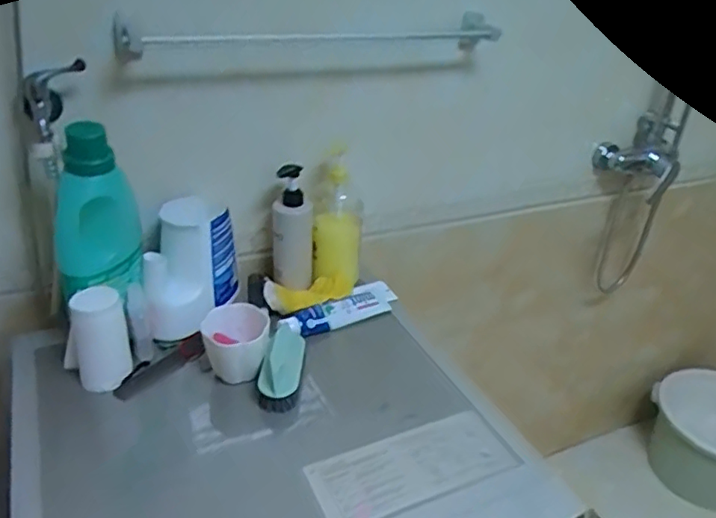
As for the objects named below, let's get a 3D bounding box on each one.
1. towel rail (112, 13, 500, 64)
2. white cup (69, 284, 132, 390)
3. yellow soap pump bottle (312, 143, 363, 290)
[{"bbox_3d":[-0.050,-0.348,0.924,0.617,0.057,0.106,-11,34,-22],"label":"towel rail"},{"bbox_3d":[-0.354,0.110,0.818,0.071,0.130,0.057,-15,36,-28],"label":"white cup"},{"bbox_3d":[-0.034,-0.071,1.020,0.079,0.239,0.076,8,31,8],"label":"yellow soap pump bottle"}]

